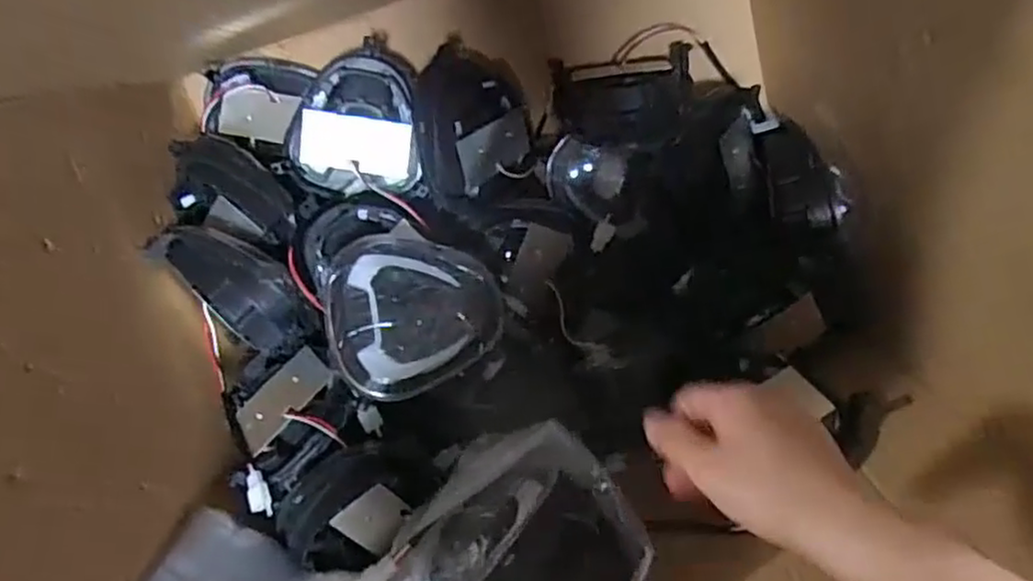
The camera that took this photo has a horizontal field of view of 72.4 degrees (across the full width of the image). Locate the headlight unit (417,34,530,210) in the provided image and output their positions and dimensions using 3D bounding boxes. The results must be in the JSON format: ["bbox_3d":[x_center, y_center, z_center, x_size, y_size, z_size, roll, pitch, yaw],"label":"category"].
[{"bbox_3d":[-0.040,-0.165,0.704,0.112,0.097,0.162,-3,67,-1],"label":"headlight unit"}]

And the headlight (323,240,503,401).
[{"bbox_3d":[-0.087,0.018,0.617,0.148,0.067,0.136,-14,68,-6],"label":"headlight"}]

